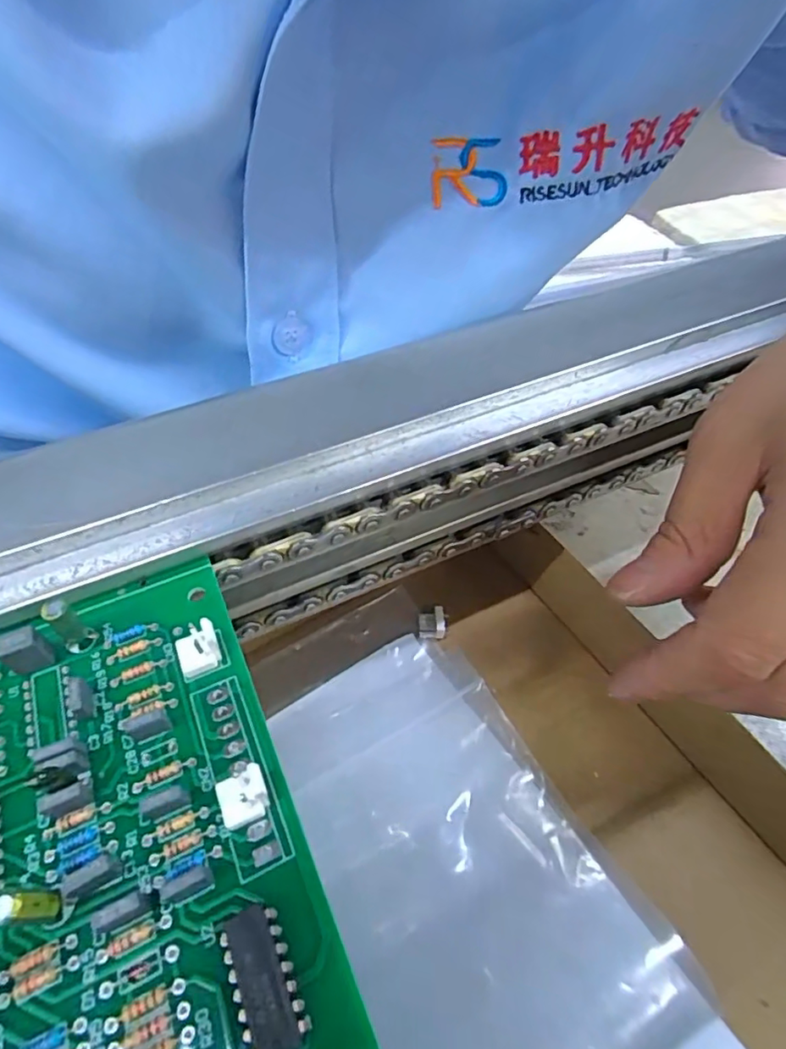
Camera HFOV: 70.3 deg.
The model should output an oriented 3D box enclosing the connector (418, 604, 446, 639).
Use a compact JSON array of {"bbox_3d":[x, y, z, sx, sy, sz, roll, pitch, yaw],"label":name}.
[{"bbox_3d":[0.016,0.039,0.227,0.010,0.005,0.014,0,51,-1],"label":"connector"}]

